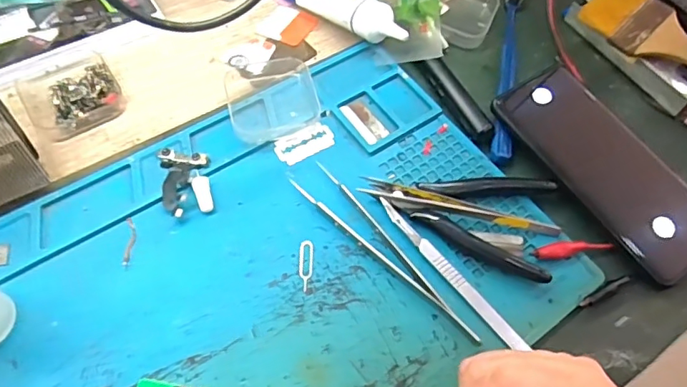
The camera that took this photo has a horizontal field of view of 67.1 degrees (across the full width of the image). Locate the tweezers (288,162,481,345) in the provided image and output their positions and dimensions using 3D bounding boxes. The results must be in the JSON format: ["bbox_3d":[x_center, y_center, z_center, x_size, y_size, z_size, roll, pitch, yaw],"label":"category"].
[{"bbox_3d":[0.023,0.037,0.323,0.024,0.008,0.149,-34,68,-21],"label":"tweezers"}]

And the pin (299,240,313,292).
[{"bbox_3d":[-0.023,0.044,0.320,0.009,0.004,0.033,1,61,-4],"label":"pin"}]

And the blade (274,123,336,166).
[{"bbox_3d":[-0.027,-0.036,0.365,0.042,0.004,0.022,-27,66,-18],"label":"blade"}]

